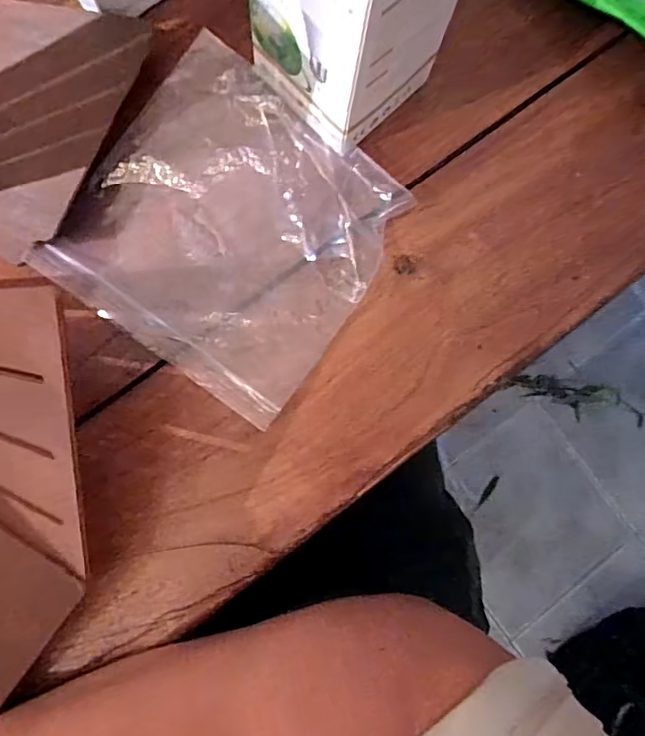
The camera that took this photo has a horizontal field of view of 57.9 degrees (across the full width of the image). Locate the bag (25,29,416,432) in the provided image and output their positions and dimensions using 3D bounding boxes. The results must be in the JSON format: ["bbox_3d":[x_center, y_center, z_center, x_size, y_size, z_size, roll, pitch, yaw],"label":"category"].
[{"bbox_3d":[-0.045,-0.069,0.290,0.143,0.013,0.142,36,82,2],"label":"bag"}]

